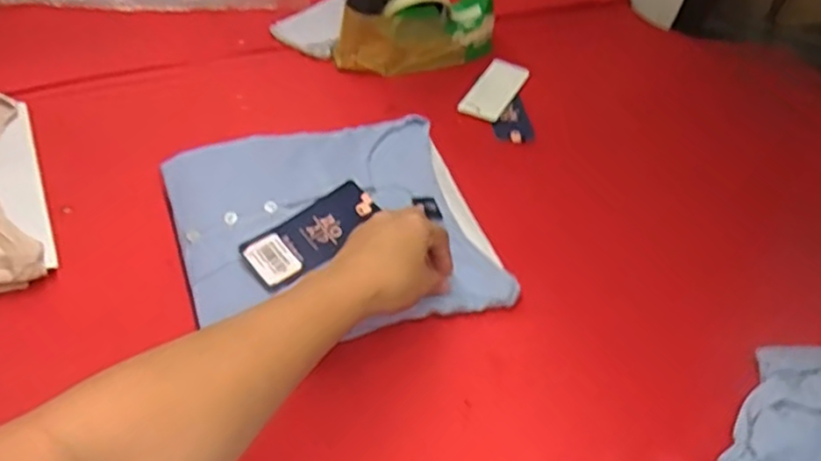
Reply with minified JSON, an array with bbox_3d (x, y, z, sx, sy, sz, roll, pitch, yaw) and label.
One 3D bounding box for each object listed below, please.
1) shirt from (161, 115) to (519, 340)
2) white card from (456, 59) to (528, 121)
[{"bbox_3d":[-0.066,-0.007,0.591,0.246,0.060,0.211,-13,46,-18],"label":"shirt"},{"bbox_3d":[0.100,-0.166,0.810,0.051,0.004,0.119,21,46,17],"label":"white card"}]

